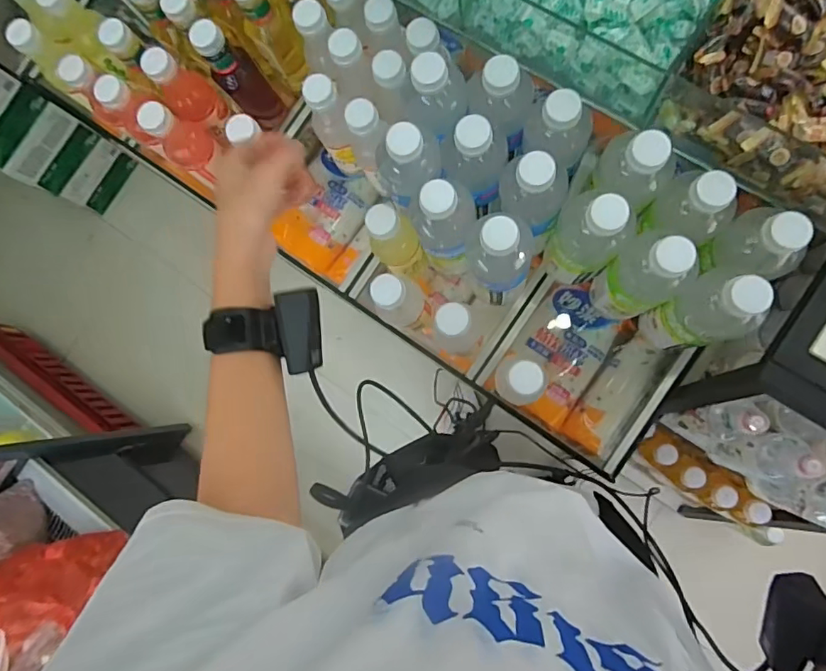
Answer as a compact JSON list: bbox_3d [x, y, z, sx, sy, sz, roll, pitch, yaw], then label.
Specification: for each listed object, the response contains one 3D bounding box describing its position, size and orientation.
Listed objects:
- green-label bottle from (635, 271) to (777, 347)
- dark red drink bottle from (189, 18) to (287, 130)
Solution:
[{"bbox_3d":[0.339,-0.023,0.618,0.078,0.224,0.080,-28,82,5],"label":"green-label bottle"},{"bbox_3d":[-0.254,-0.380,0.778,0.062,0.209,0.058,-1,85,8],"label":"dark red drink bottle"}]

